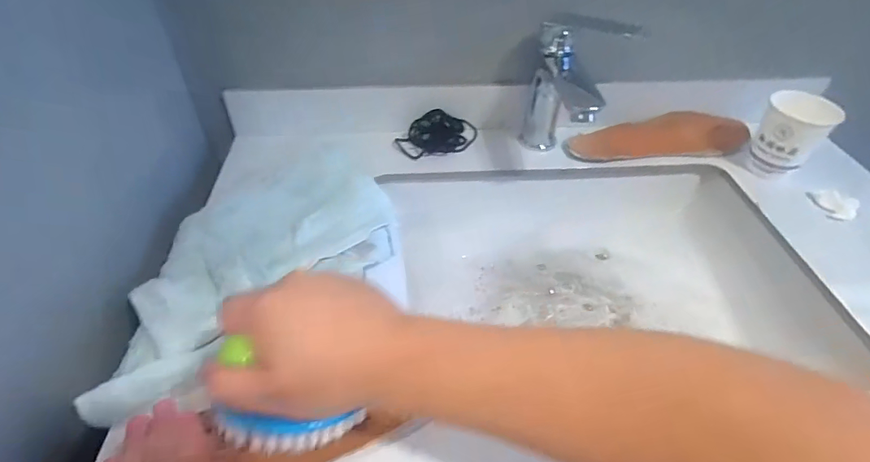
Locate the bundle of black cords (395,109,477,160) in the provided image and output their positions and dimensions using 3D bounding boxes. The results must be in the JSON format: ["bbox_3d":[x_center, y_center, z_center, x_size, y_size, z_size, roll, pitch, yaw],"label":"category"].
[{"bbox_3d":[0.001,-0.127,0.595,0.101,0.034,0.054,-13,46,-15],"label":"bundle of black cords"}]

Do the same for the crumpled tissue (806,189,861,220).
[{"bbox_3d":[0.453,-0.031,0.526,0.046,0.010,0.044,32,52,28],"label":"crumpled tissue"}]

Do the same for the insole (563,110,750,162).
[{"bbox_3d":[0.295,-0.123,0.603,0.248,0.055,0.033,-3,12,-6],"label":"insole"}]

